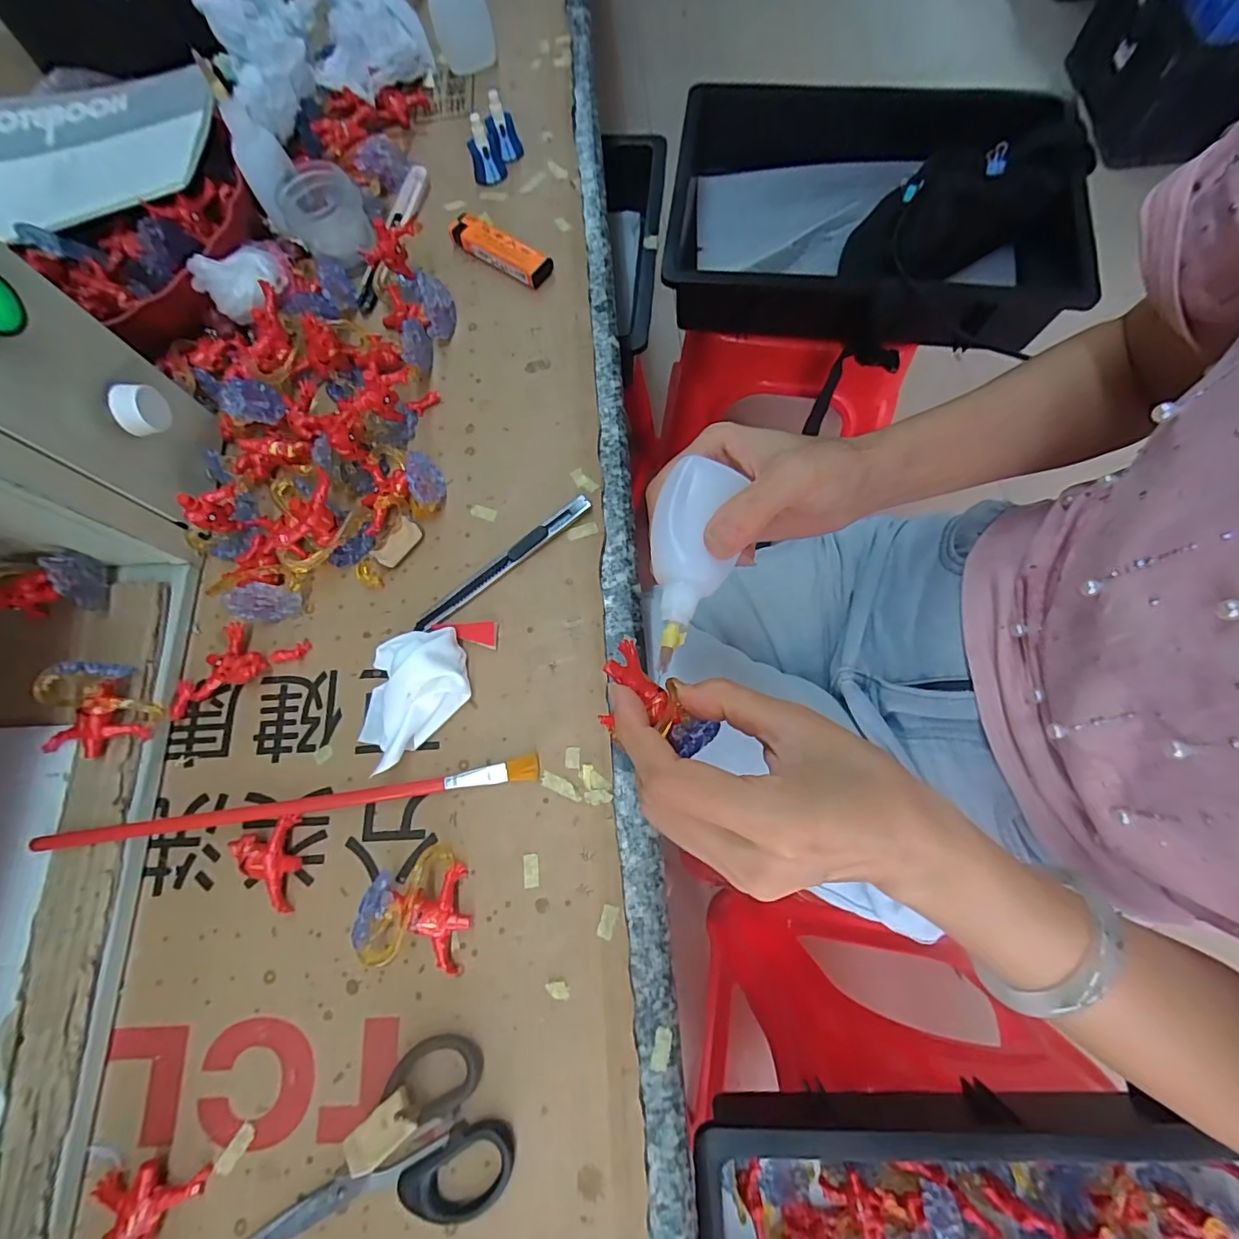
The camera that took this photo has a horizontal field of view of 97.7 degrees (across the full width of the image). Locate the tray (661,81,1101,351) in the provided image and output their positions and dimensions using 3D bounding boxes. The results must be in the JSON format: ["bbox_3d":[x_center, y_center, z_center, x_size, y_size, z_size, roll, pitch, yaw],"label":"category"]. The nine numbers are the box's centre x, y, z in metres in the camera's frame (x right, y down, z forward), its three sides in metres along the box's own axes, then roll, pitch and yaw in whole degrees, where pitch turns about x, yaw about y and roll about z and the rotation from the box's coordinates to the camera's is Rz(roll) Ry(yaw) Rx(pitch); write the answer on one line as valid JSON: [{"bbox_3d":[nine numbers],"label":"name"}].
[{"bbox_3d":[0.288,-0.461,0.620,0.438,0.105,0.285,7,74,6],"label":"tray"}]

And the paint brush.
[{"bbox_3d":[-0.173,0.098,0.290,0.260,0.010,0.012,-8,73,-1],"label":"paint brush"}]

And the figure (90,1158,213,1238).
[{"bbox_3d":[-0.212,0.262,0.244,0.043,0.011,0.035,-30,75,-7],"label":"figure"}]

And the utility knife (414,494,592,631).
[{"bbox_3d":[-0.069,-0.034,0.325,0.126,0.009,0.011,-37,76,-9],"label":"utility knife"}]

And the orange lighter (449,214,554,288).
[{"bbox_3d":[-0.084,-0.261,0.382,0.081,0.016,0.023,36,78,11],"label":"orange lighter"}]

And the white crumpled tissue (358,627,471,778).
[{"bbox_3d":[-0.117,0.038,0.297,0.049,0.032,0.075,43,79,13],"label":"white crumpled tissue"}]

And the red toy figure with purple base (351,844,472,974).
[{"bbox_3d":[-0.100,0.142,0.266,0.049,0.031,0.054,8,74,4],"label":"red toy figure with purple base"}]

